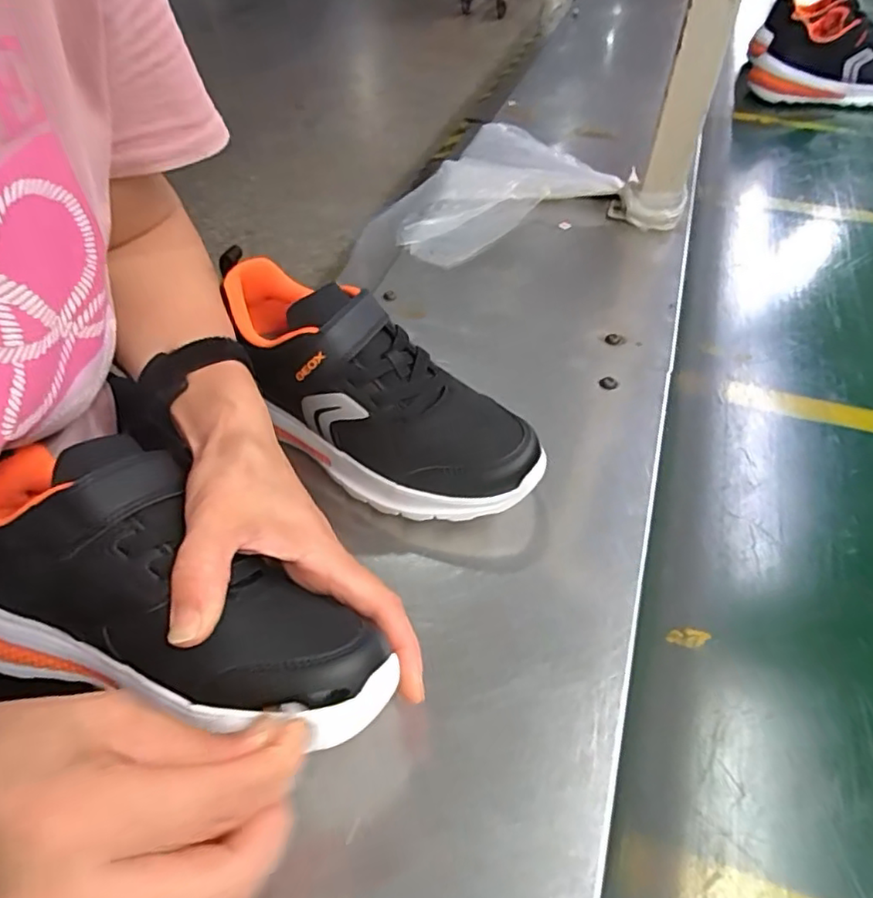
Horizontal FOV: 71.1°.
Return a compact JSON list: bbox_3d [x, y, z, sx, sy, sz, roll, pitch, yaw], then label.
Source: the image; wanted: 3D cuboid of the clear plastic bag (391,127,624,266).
[{"bbox_3d":[0.042,-0.297,0.691,0.242,0.030,0.212,-28,55,-18],"label":"clear plastic bag"}]

